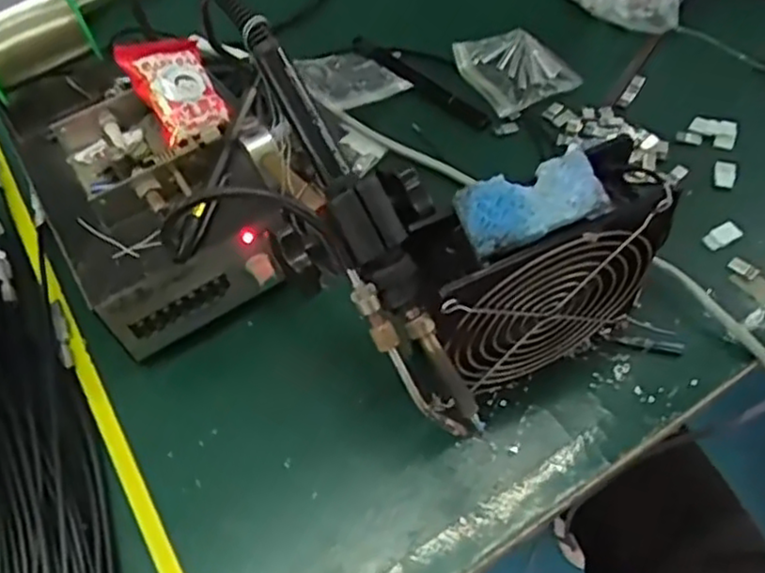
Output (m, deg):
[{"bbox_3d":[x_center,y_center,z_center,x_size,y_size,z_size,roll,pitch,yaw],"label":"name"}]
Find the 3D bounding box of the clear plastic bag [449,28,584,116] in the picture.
[{"bbox_3d":[0.097,-0.164,0.529,0.067,0.019,0.074,-30,63,-14],"label":"clear plastic bag"}]

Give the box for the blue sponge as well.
[{"bbox_3d":[0.063,-0.037,0.301,0.060,0.012,0.031,-19,60,-9],"label":"blue sponge"}]

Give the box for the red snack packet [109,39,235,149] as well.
[{"bbox_3d":[-0.120,-0.117,0.409,0.043,0.016,0.068,-33,91,-22],"label":"red snack packet"}]

